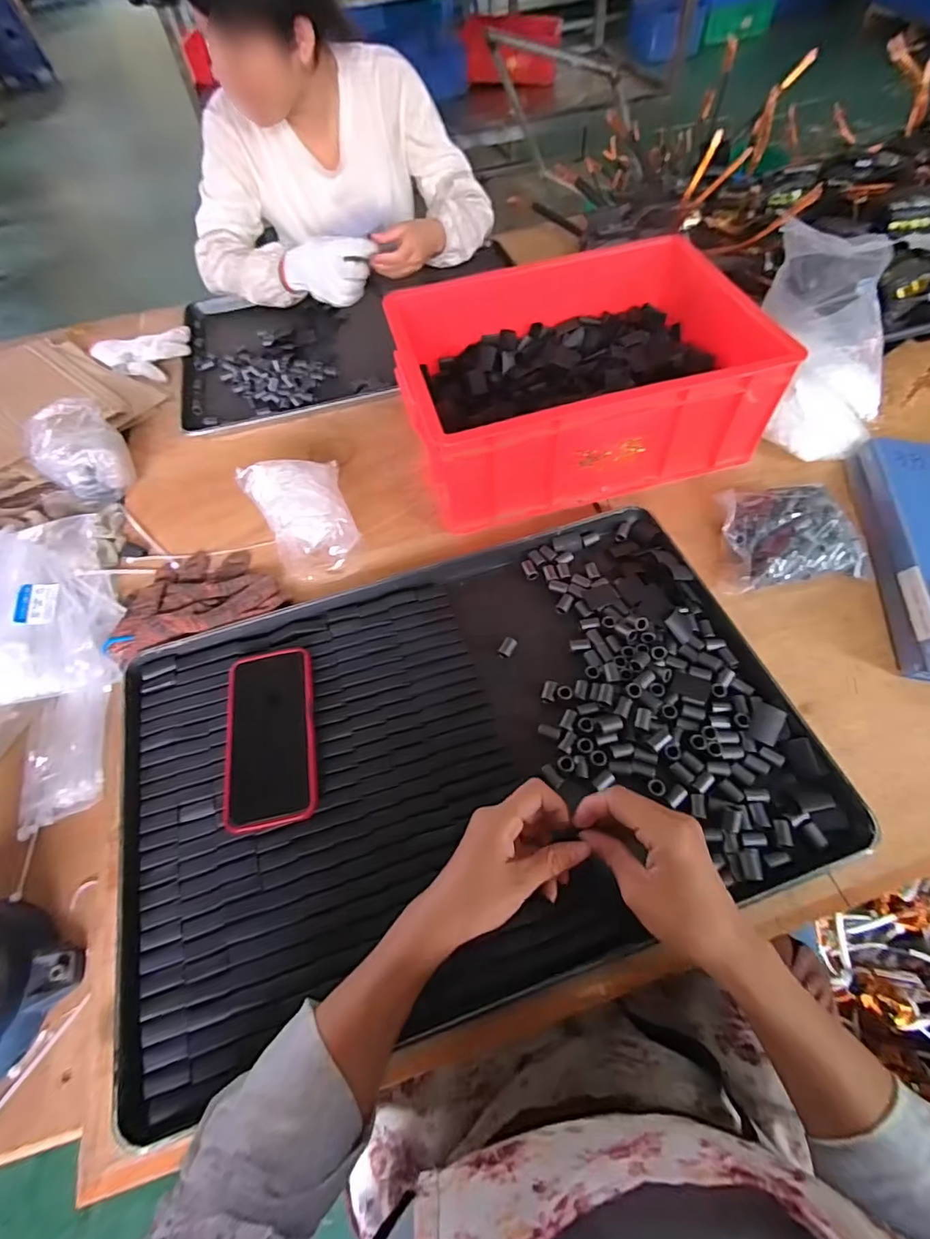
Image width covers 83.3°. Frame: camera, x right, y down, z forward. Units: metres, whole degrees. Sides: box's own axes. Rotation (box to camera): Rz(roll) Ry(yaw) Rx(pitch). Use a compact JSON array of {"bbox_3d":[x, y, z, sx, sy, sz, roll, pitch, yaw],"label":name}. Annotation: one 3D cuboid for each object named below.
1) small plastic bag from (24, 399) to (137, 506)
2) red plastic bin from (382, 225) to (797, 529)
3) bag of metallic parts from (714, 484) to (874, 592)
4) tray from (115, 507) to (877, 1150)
[{"bbox_3d":[-0.500,-0.217,0.682,0.103,0.084,0.119,-37,62,-17],"label":"small plastic bag"},{"bbox_3d":[0.126,-0.306,0.659,0.397,0.139,0.305,-14,58,-4],"label":"red plastic bin"},{"bbox_3d":[0.349,-0.096,0.567,0.139,0.043,0.115,-11,58,-2],"label":"bag of metallic parts"},{"bbox_3d":[-0.010,0.109,0.481,0.588,0.025,0.389,-17,57,-7],"label":"tray"}]

